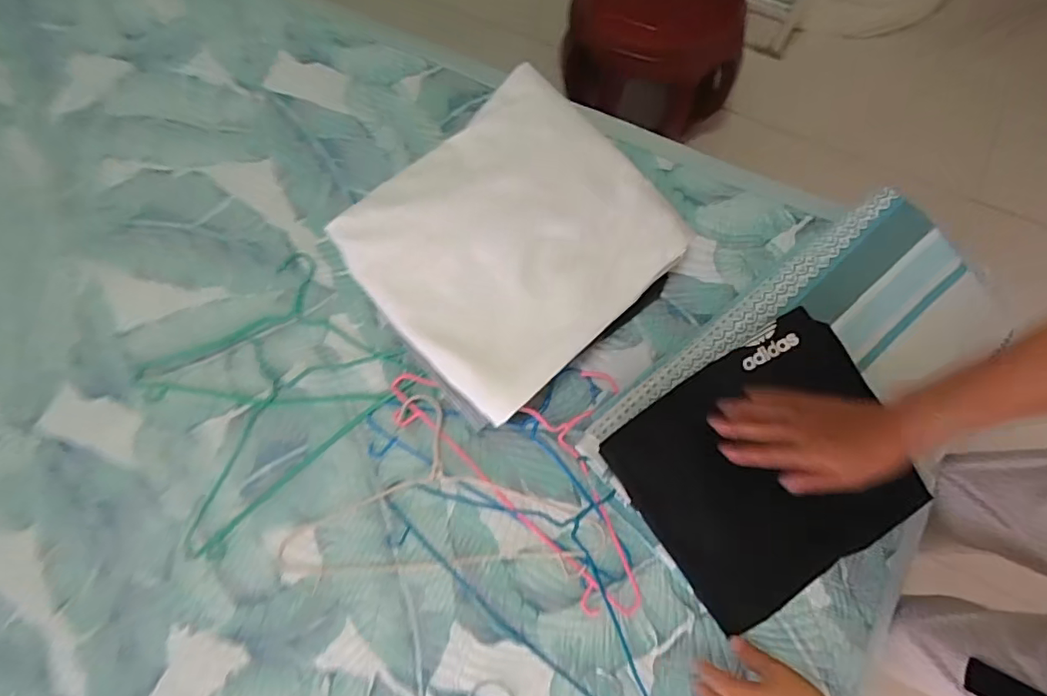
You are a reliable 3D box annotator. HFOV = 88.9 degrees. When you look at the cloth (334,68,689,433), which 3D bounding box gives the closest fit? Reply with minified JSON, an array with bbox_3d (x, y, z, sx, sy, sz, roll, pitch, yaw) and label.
[{"bbox_3d":[-0.008,-0.132,0.624,0.342,0.043,0.289,-42,79,-9],"label":"cloth"}]

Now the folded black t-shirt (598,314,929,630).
[{"bbox_3d":[0.271,0.132,0.600,0.286,0.027,0.246,-34,80,4],"label":"folded black t-shirt"}]

